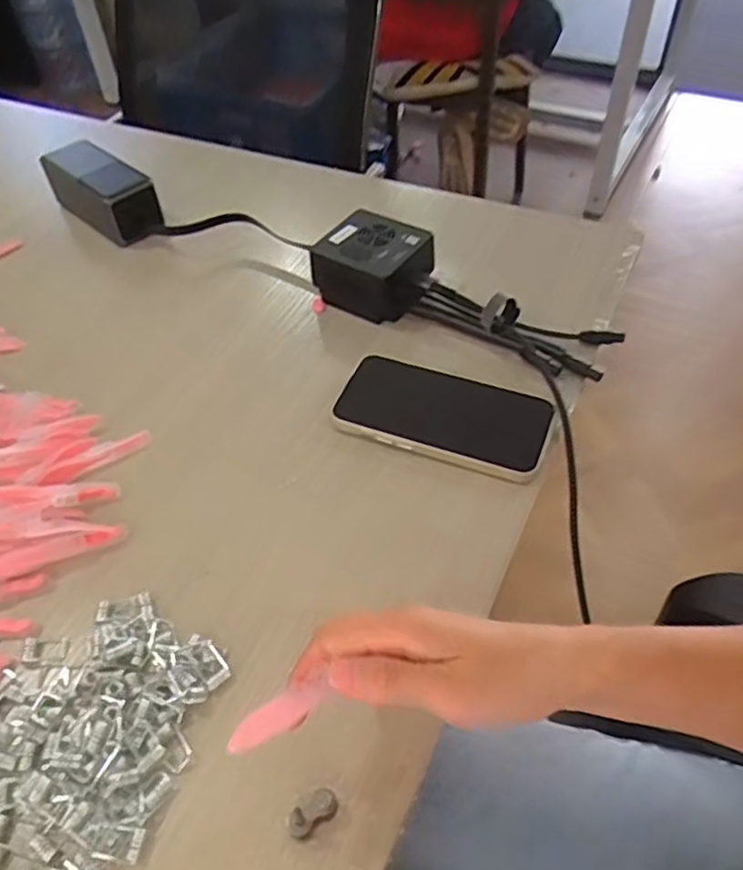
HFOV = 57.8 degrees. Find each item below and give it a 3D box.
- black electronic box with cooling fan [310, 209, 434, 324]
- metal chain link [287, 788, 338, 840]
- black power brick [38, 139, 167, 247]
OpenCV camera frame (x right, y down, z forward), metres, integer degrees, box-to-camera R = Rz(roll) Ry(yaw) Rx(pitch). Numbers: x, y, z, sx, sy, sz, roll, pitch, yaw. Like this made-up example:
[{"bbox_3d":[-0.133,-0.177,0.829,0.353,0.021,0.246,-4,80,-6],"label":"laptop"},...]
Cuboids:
[{"bbox_3d":[0.004,-0.138,0.549,0.088,0.050,0.070,25,54,23],"label":"black electronic box with cooling fan"},{"bbox_3d":[-0.027,0.174,0.309,0.024,0.011,0.014,-28,53,-21],"label":"metal chain link"},{"bbox_3d":[-0.260,-0.234,0.650,0.137,0.047,0.058,36,59,29],"label":"black power brick"}]

